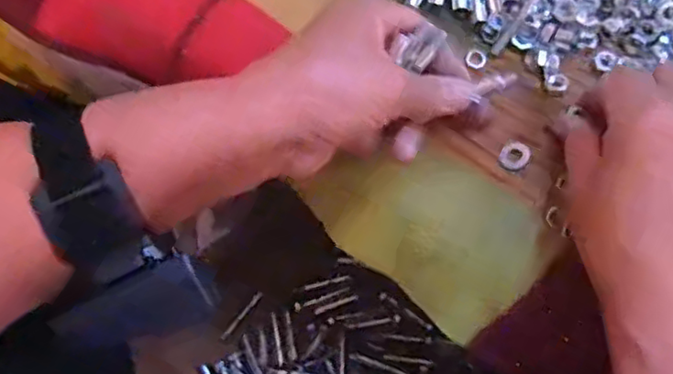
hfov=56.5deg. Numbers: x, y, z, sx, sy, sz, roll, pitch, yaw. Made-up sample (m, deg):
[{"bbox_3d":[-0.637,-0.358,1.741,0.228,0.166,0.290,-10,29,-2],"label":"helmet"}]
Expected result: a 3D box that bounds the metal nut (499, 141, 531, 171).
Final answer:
[{"bbox_3d":[0.101,-0.017,0.355,0.015,0.005,0.017,29,80,5],"label":"metal nut"}]

